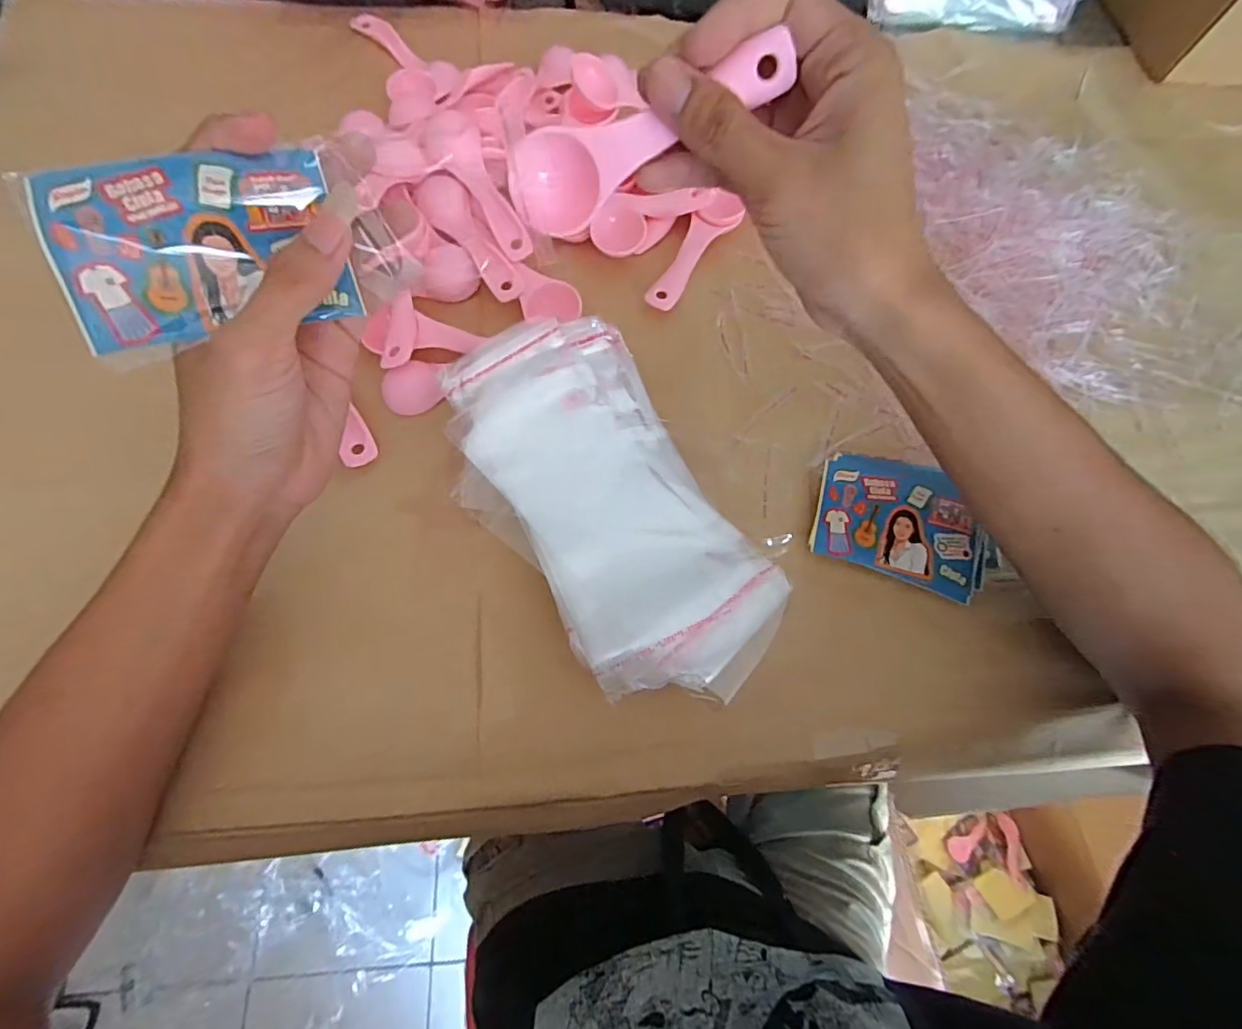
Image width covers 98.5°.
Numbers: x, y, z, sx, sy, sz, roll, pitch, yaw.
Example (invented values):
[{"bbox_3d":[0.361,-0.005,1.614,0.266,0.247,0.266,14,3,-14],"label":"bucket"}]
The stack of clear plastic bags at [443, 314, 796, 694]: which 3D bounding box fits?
[{"bbox_3d":[-0.008,-0.007,0.288,0.113,0.036,0.213,-32,75,-14],"label":"stack of clear plastic bags"}]

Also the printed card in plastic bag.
[{"bbox_3d":[-0.143,-0.101,0.202,0.113,0.007,0.061,-23,115,-20],"label":"printed card in plastic bag"}]

